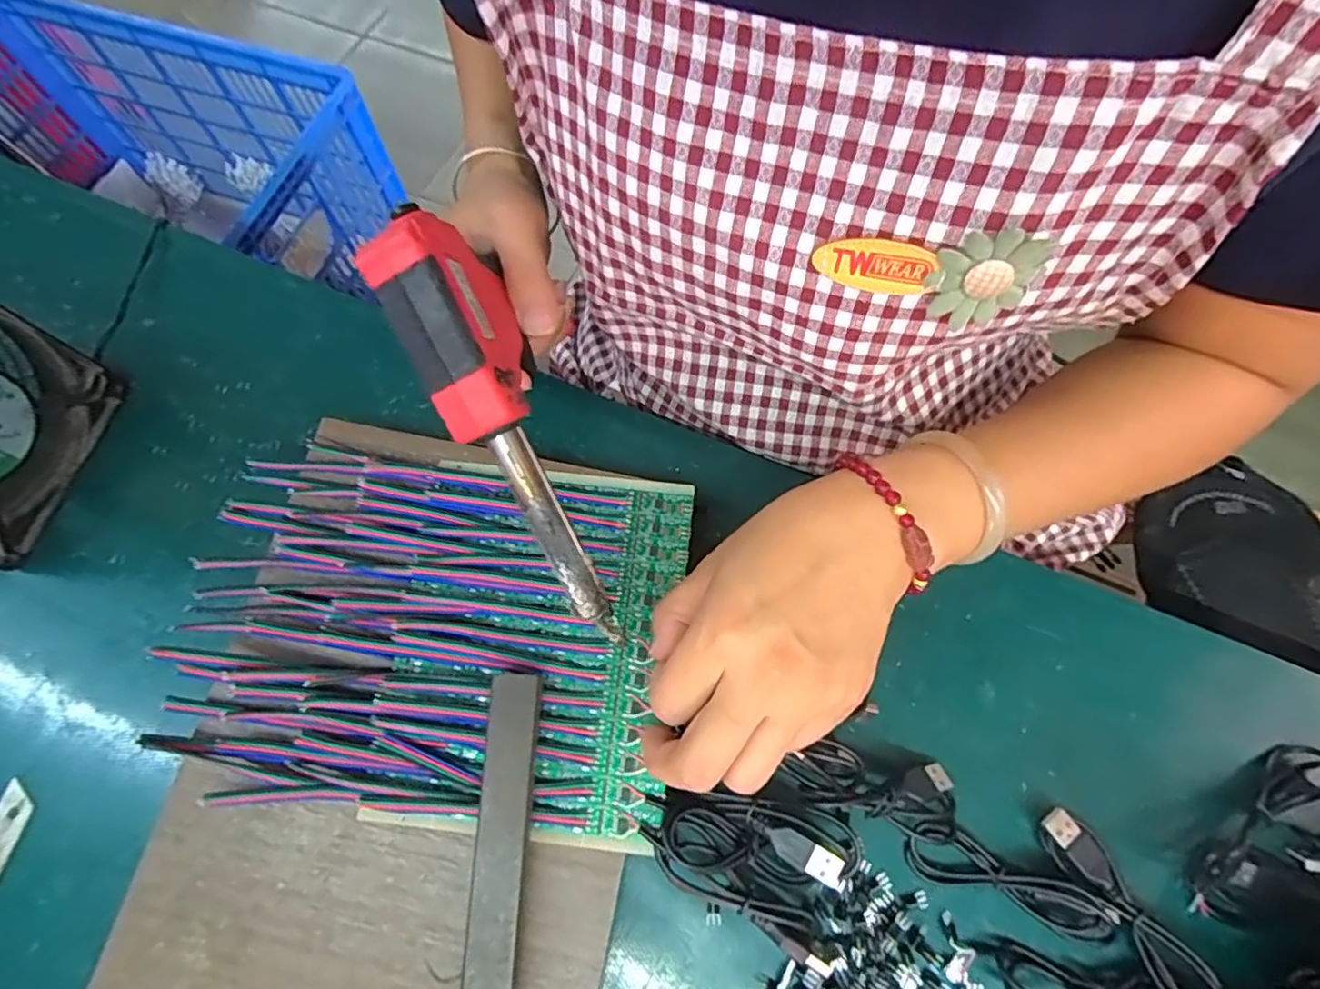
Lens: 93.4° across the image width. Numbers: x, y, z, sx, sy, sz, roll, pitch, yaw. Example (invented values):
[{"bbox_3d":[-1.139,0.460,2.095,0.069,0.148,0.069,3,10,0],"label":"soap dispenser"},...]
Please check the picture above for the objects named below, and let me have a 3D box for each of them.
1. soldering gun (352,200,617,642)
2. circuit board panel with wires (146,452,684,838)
[{"bbox_3d":[-0.062,-0.027,0.261,0.042,0.052,0.172,-25,100,-7],"label":"soldering gun"},{"bbox_3d":[-0.104,0.058,0.284,0.218,0.028,0.159,5,70,3],"label":"circuit board panel with wires"}]

